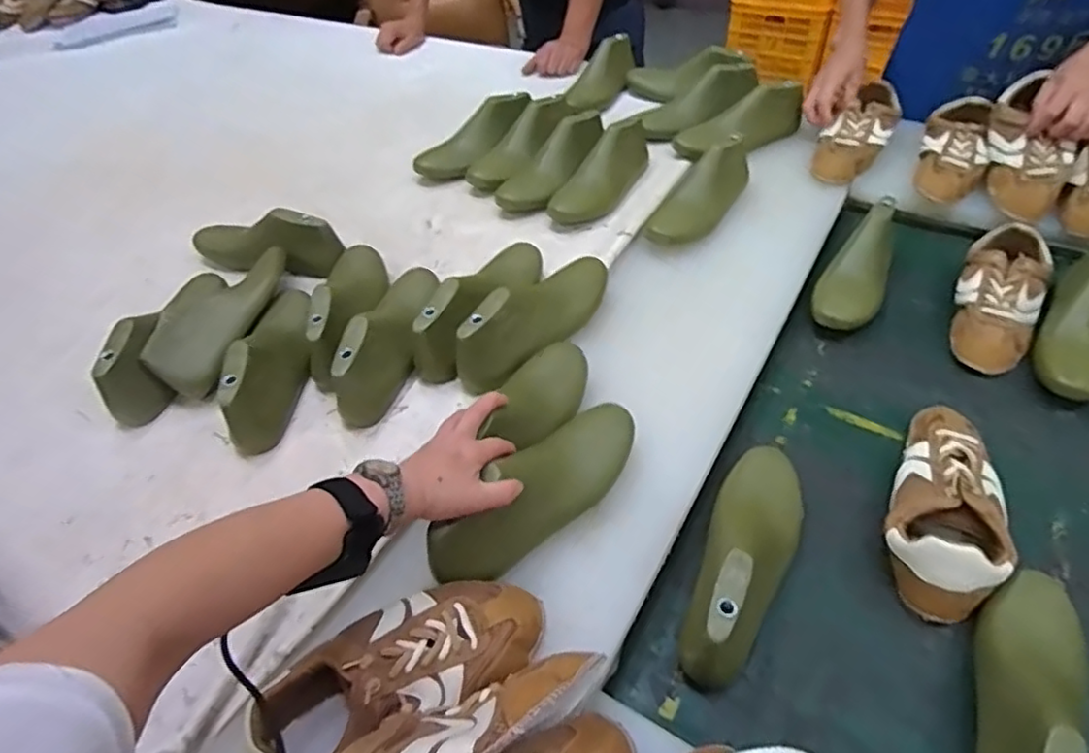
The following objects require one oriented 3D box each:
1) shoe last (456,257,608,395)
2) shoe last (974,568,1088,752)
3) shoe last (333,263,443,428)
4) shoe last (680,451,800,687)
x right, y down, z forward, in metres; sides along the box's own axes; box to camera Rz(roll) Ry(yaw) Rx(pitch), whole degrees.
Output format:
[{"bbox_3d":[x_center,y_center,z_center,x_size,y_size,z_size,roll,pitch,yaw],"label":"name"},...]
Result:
[{"bbox_3d":[-0.005,-0.076,0.757,0.069,0.095,0.248,24,55,26],"label":"shoe last"},{"bbox_3d":[0.364,0.246,0.483,0.059,0.092,0.246,24,55,26],"label":"shoe last"},{"bbox_3d":[-0.172,-0.061,0.745,0.077,0.085,0.240,4,48,10],"label":"shoe last"},{"bbox_3d":[0.190,0.153,0.579,0.083,0.085,0.252,14,51,19],"label":"shoe last"}]

